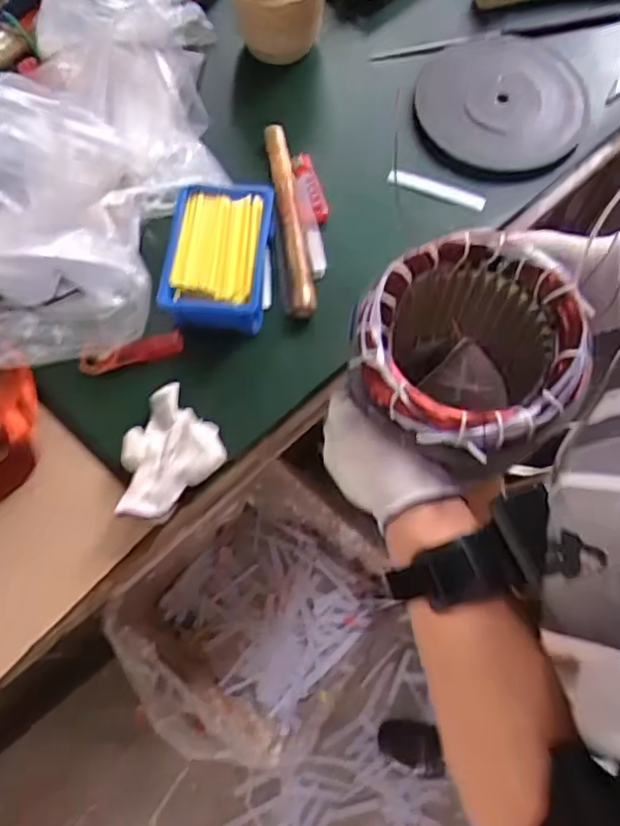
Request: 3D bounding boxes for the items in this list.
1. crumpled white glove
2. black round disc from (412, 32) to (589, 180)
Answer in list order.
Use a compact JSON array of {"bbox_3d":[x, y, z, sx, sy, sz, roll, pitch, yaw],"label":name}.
[{"bbox_3d":[-0.140,0.040,0.610,0.096,0.037,0.116,41,75,13],"label":"crumpled white glove"},{"bbox_3d":[0.227,-0.373,0.777,0.191,0.029,0.217,18,71,7],"label":"black round disc"}]

